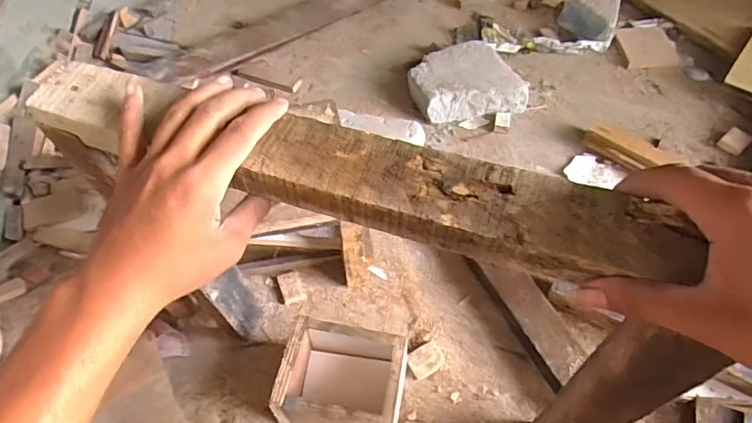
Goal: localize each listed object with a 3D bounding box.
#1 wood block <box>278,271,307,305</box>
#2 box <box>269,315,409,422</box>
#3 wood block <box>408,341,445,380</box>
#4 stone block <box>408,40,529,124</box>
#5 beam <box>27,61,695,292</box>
[{"bbox_3d":[-0.140,0.127,0.839,0.037,0.011,0.055,-19,56,-11],"label":"wood block"},{"bbox_3d":[-0.042,0.241,0.699,0.164,0.108,0.136,9,55,9],"label":"box"},{"bbox_3d":[0.075,0.224,0.757,0.052,0.017,0.038,-30,58,-18],"label":"wood block"},{"bbox_3d":[0.189,-0.283,1.078,0.231,0.073,0.181,-4,54,0],"label":"stone block"},{"bbox_3d":[-0.036,-0.030,0.332,0.435,0.030,0.053,15,58,14],"label":"beam"}]

